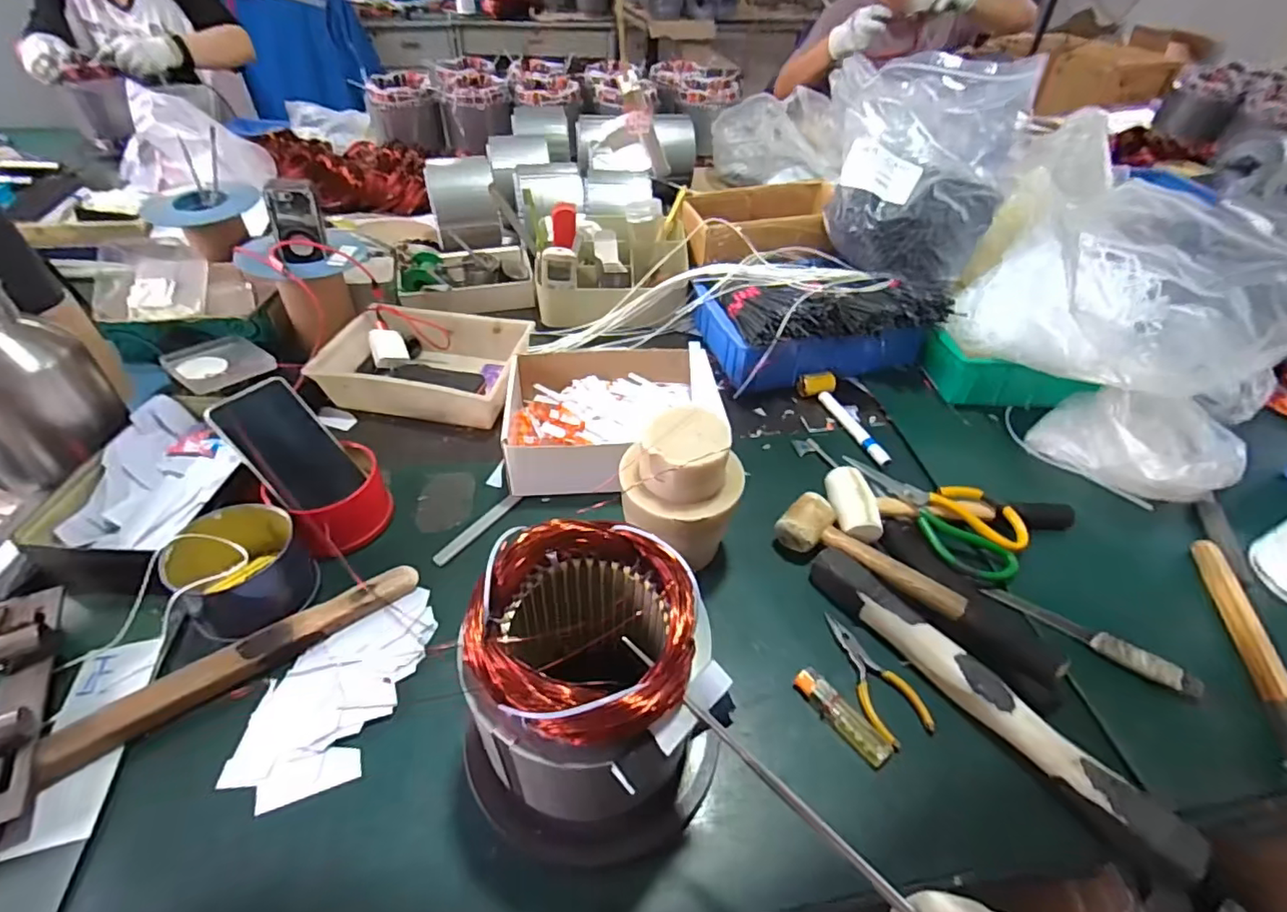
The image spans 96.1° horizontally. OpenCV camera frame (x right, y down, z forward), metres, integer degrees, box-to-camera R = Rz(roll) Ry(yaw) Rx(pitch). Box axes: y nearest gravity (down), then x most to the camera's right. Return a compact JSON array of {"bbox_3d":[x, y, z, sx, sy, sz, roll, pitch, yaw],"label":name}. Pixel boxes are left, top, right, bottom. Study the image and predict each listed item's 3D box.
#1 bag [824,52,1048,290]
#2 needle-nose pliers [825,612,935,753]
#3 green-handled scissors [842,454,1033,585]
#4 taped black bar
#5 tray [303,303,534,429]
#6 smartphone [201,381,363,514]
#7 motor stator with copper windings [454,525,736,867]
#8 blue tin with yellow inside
[{"bbox_3d":[0.365,-0.381,0.789,0.249,0.253,0.180,24,48,20],"label":"bag"},{"bbox_3d":[0.192,0.185,0.494,0.051,0.008,0.116,-16,48,-18],"label":"needle-nose pliers"},{"bbox_3d":[0.317,0.050,0.611,0.102,0.019,0.179,-26,55,-23],"label":"green-handled scissors"},{"bbox_3d":[0.272,0.190,0.476,0.033,0.032,0.313,-28,52,-28],"label":"taped black bar"},{"bbox_3d":[-0.278,-0.122,0.758,0.244,0.057,0.165,9,45,6],"label":"tray"},{"bbox_3d":[-0.345,-0.007,0.565,0.136,0.015,0.075,50,52,-3],"label":"smartphone"},{"bbox_3d":[-0.032,0.166,0.392,0.157,0.181,0.156,1,45,-1],"label":"motor stator with copper windings"},{"bbox_3d":[-0.347,0.099,0.499,0.096,0.068,0.097,1,45,-1],"label":"blue tin with yellow inside"}]

